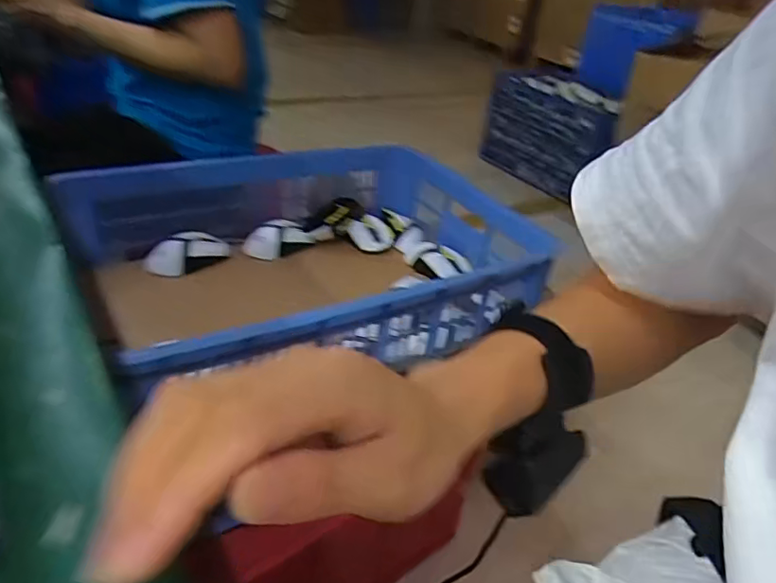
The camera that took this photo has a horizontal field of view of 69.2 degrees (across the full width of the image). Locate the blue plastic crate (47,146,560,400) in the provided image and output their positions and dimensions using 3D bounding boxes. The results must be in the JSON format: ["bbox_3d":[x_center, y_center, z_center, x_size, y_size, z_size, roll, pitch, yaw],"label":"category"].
[{"bbox_3d":[-0.105,-0.034,0.812,0.564,0.187,0.441,-14,38,-29],"label":"blue plastic crate"}]

